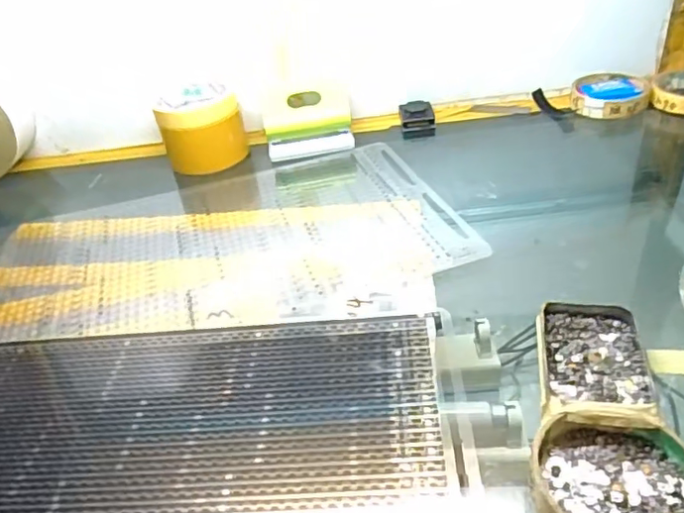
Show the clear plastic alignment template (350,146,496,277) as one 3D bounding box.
[{"bbox_3d":[0.066,-0.061,0.552,0.052,0.005,0.251,-15,35,-7],"label":"clear plastic alignment template"}]

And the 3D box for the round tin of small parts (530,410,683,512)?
[{"bbox_3d":[0.138,0.117,0.282,0.083,0.021,0.078,-6,36,4],"label":"round tin of small parts"}]

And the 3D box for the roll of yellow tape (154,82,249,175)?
[{"bbox_3d":[-0.165,-0.156,0.667,0.093,0.075,0.098,-15,37,-8],"label":"roll of yellow tape"}]

